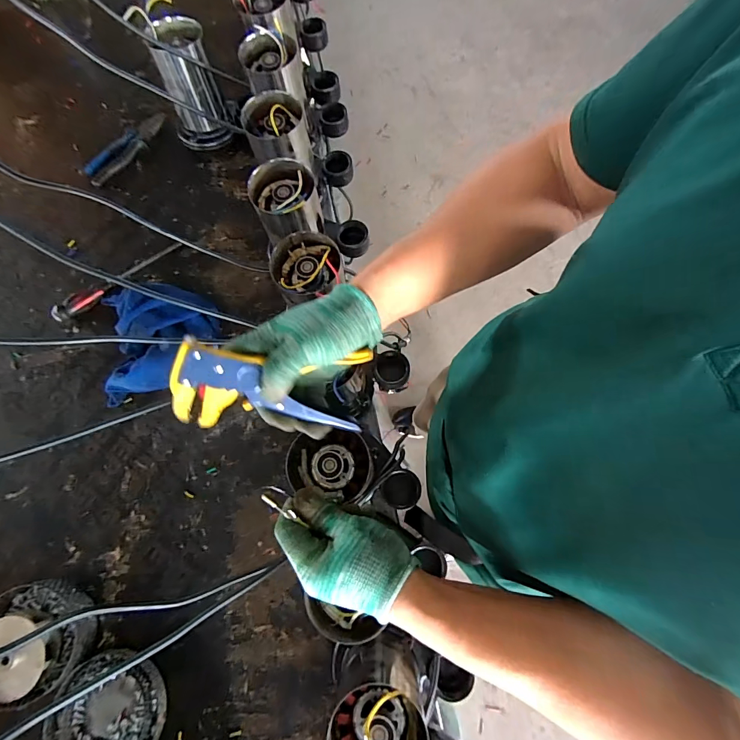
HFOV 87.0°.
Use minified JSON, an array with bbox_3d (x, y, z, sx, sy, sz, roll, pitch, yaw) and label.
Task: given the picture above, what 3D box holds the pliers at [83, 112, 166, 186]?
[{"bbox_3d":[-0.466,-0.432,0.751,0.053,0.017,0.195,33,77,9],"label":"pliers"}]

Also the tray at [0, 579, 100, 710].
[{"bbox_3d":[-0.438,0.352,0.509,0.128,0.048,0.135,-10,75,-2],"label":"tray"}]

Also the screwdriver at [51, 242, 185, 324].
[{"bbox_3d":[-0.429,-0.156,0.666,0.230,0.027,0.032,-40,78,-10],"label":"screwdriver"}]

